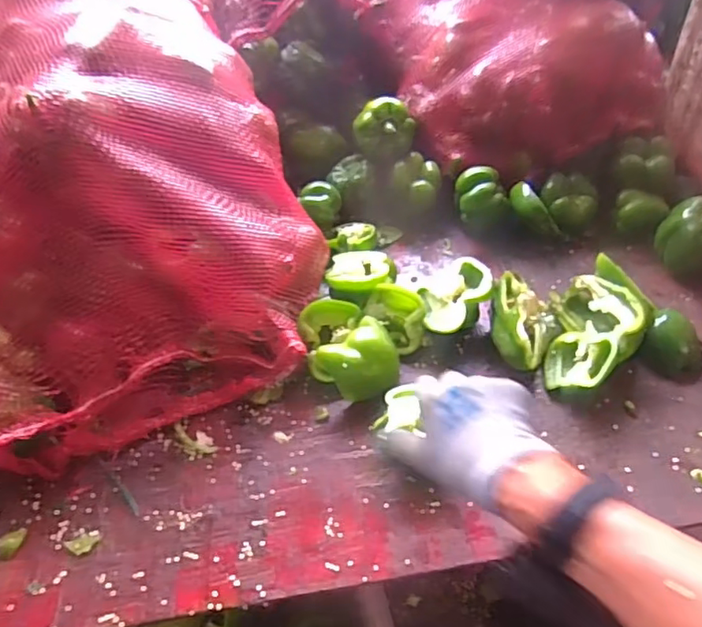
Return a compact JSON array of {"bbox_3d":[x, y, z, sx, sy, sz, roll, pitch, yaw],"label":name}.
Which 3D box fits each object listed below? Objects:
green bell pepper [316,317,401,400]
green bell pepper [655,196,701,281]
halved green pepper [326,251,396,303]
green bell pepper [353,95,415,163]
[{"bbox_3d":[0.015,0.052,0.616,0.078,0.049,0.062,-33,54,-24],"label":"green bell pepper"},{"bbox_3d":[0.408,-0.092,0.695,0.080,0.069,0.073,27,55,24],"label":"green bell pepper"},{"bbox_3d":[0.012,-0.038,0.700,0.076,0.043,0.076,-1,34,18],"label":"halved green pepper"},{"bbox_3d":[0.044,-0.242,0.793,0.083,0.075,0.063,-1,48,2],"label":"green bell pepper"}]

